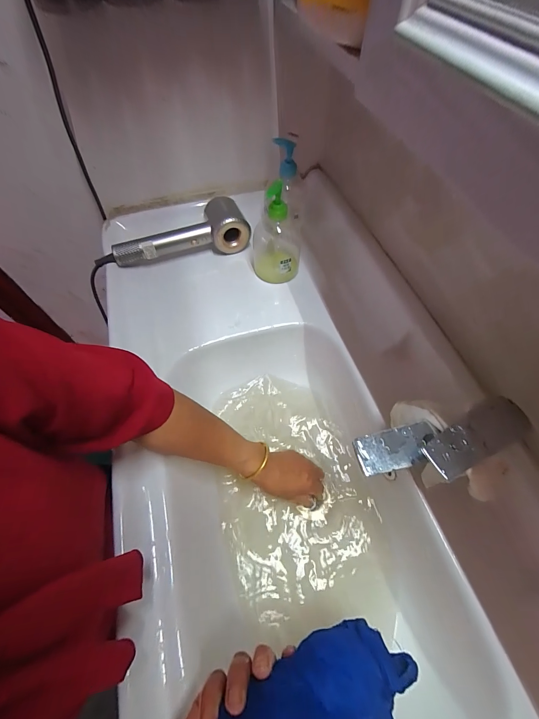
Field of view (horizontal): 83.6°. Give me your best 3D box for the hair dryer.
[{"bbox_3d":[-0.172,-0.242,0.598,0.255,0.090,0.090,-13,60,-7],"label":"hair dryer"}]

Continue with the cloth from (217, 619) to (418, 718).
[{"bbox_3d":[0.044,0.268,0.235,0.163,0.044,0.068,-4,57,-23],"label":"cloth"}]

